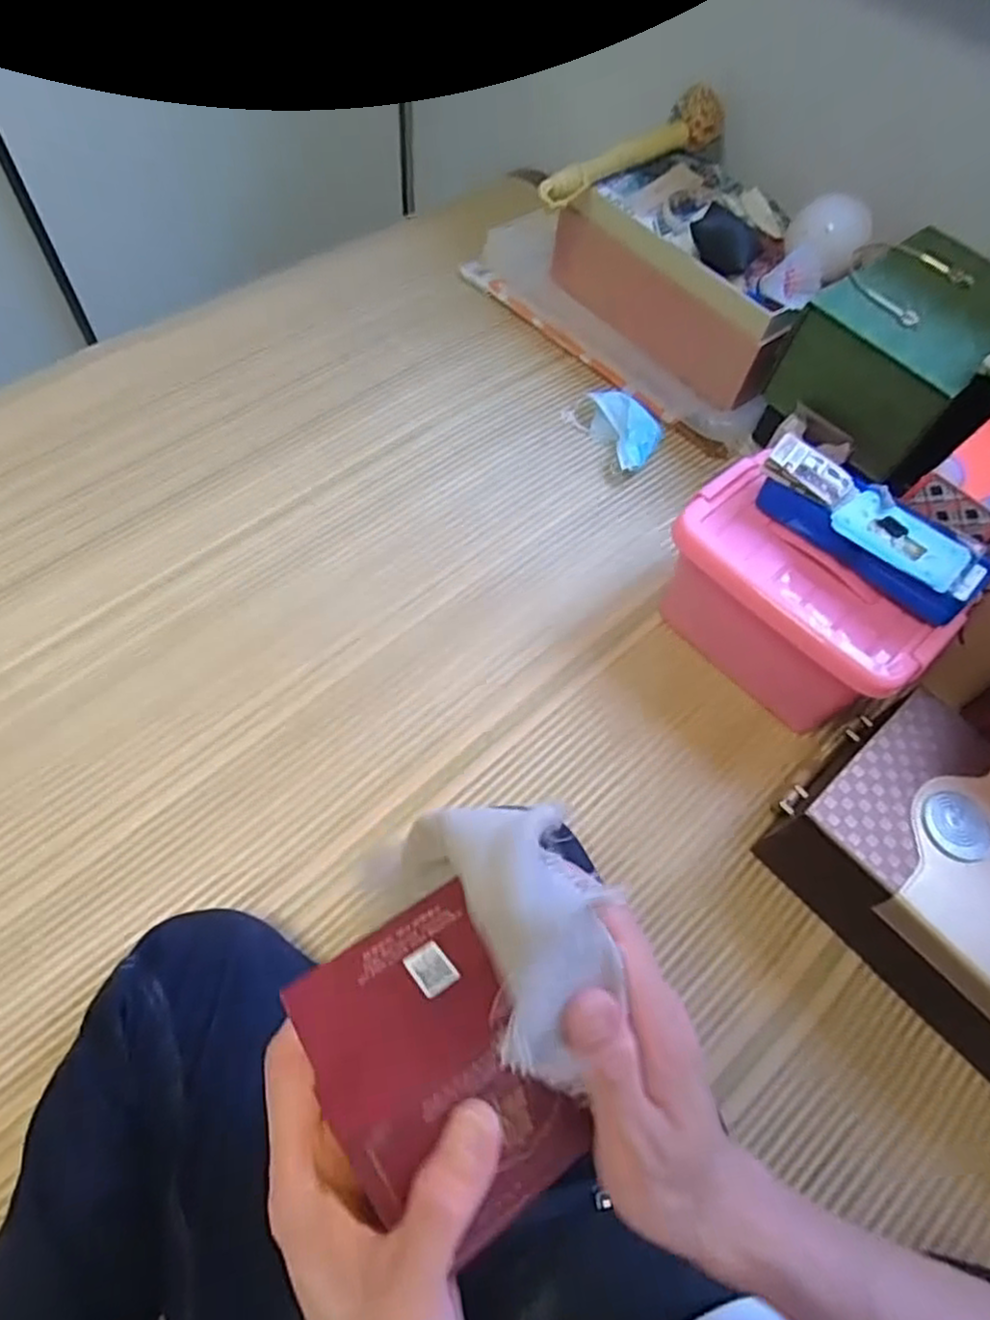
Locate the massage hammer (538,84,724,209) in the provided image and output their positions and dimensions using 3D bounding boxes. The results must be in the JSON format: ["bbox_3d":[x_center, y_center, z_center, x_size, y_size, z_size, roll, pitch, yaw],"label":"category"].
[{"bbox_3d":[0.181,-0.656,0.915,0.293,0.065,0.067,-38,70,-23],"label":"massage hammer"}]

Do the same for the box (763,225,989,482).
[{"bbox_3d":[0.491,-0.381,0.843,0.184,0.112,0.282,41,65,18],"label":"box"}]

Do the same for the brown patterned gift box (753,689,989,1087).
[{"bbox_3d":[0.431,0.217,0.619,0.205,0.116,0.348,-36,69,-22],"label":"brown patterned gift box"}]

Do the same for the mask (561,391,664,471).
[{"bbox_3d":[0.159,-0.307,0.931,0.088,0.035,0.138,-34,68,-21],"label":"mask"}]

